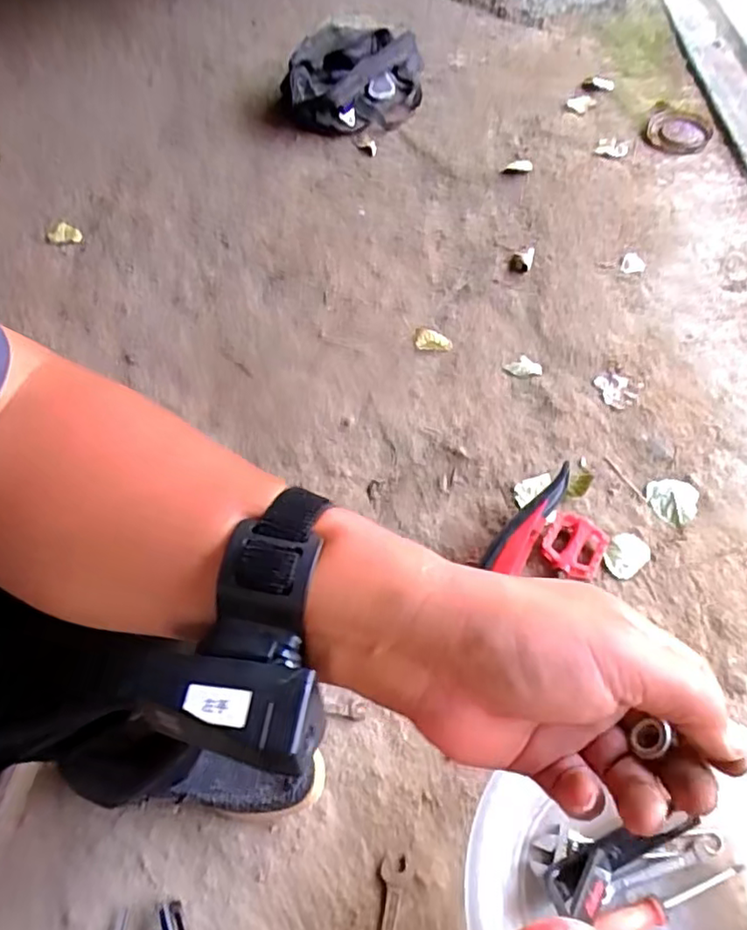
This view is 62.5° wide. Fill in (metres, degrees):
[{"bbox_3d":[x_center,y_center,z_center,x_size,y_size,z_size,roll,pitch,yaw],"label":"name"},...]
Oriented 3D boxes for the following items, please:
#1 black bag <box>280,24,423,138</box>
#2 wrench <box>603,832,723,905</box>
[{"bbox_3d":[-0.050,-0.885,1.383,0.310,0.134,0.329,-8,59,-1],"label":"black bag"},{"bbox_3d":[0.291,0.406,0.623,0.137,0.010,0.022,-17,60,-7],"label":"wrench"}]

